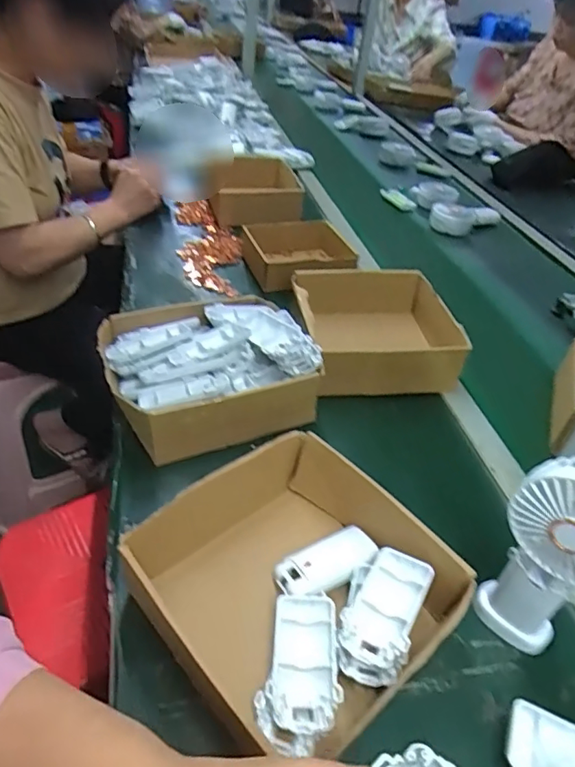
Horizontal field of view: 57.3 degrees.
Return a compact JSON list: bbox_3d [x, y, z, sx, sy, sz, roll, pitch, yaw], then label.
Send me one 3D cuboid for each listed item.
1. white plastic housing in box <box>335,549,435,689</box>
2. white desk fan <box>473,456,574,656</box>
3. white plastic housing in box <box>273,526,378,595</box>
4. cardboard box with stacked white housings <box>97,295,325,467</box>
[{"bbox_3d":[0.075,0.180,0.420,0.055,0.019,0.103,21,43,17],"label":"white plastic housing in box"},{"bbox_3d":[0.200,0.138,0.400,0.083,0.187,0.038,35,48,30],"label":"white desk fan"},{"bbox_3d":[0.034,0.156,0.463,0.088,0.015,0.043,-17,45,-24],"label":"white plastic housing in box"},{"bbox_3d":[-0.094,-0.025,0.618,0.218,0.075,0.205,-16,45,-23],"label":"cardboard box with stacked white housings"}]

